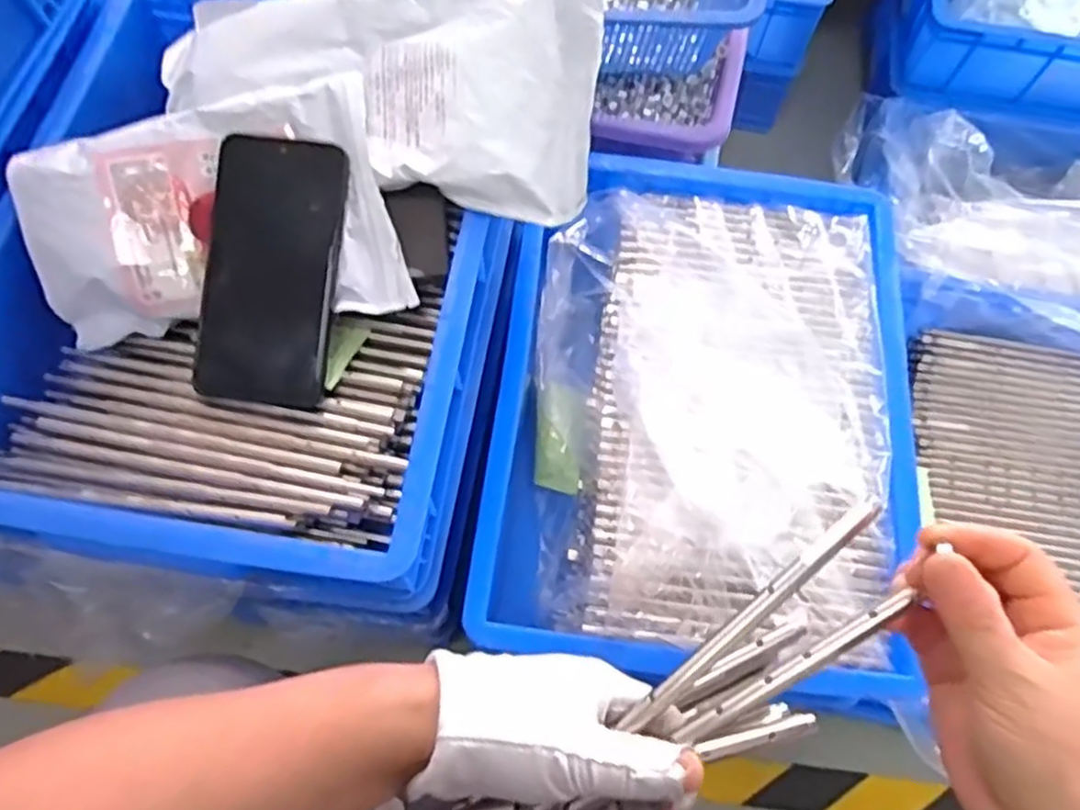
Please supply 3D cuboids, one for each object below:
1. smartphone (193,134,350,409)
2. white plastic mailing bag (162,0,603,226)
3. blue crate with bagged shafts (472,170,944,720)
[{"bbox_3d":[-0.164,-0.081,0.445,0.074,0.013,0.160,7,88,1],"label":"smartphone"},{"bbox_3d":[-0.100,-0.221,0.481,0.271,0.050,0.181,5,82,1],"label":"white plastic mailing bag"},{"bbox_3d":[0.120,-0.021,0.580,0.295,0.129,0.368,7,66,1],"label":"blue crate with bagged shafts"}]

